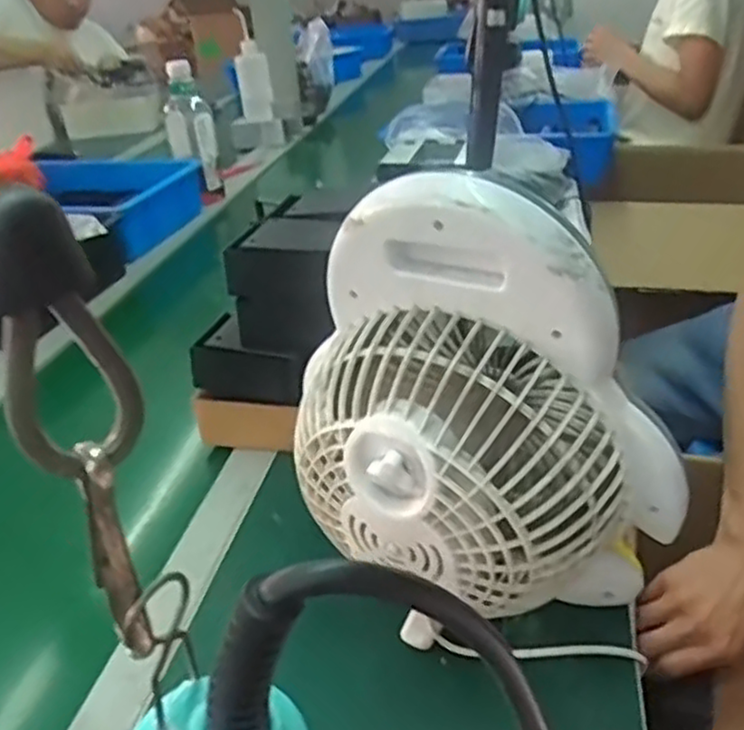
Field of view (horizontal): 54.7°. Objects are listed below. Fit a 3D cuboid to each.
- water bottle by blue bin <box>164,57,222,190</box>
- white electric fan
[{"bbox_3d":[-0.328,-0.430,1.300,0.079,0.206,0.067,-13,32,-14],"label":"water bottle by blue bin"},{"bbox_3d":[0.060,0.035,0.402,0.219,0.243,0.101,8,33,20],"label":"white electric fan"}]

